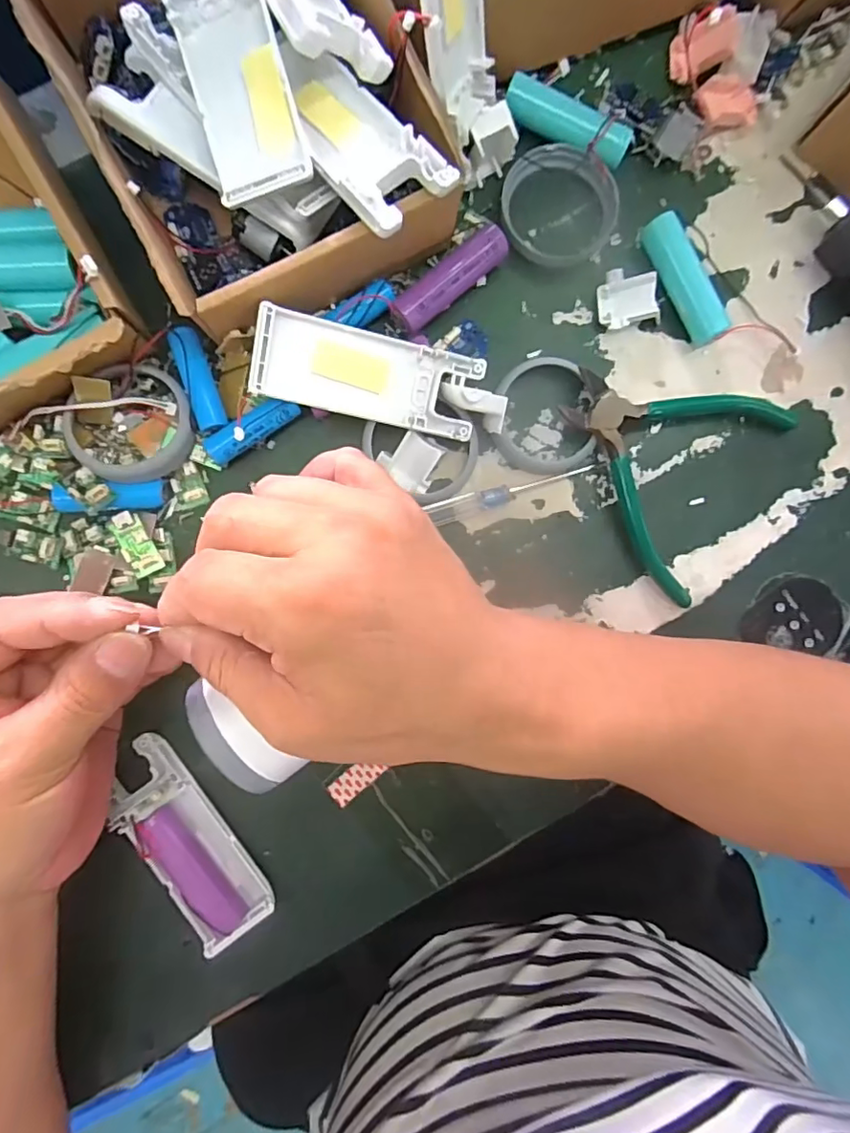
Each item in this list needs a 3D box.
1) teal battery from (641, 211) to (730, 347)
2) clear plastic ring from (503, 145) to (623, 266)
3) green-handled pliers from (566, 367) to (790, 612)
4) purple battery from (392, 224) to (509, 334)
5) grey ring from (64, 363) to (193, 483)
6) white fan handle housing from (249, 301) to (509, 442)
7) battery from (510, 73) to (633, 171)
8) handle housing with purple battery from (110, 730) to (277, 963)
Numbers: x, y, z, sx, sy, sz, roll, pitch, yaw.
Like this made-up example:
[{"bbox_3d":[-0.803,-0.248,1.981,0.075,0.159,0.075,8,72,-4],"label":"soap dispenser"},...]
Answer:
[{"bbox_3d":[0.132,-0.146,0.283,0.018,0.017,0.066,-25,92,-3],"label":"teal battery"},{"bbox_3d":[0.069,-0.184,0.281,0.061,0.014,0.054,28,89,-3],"label":"clear plastic ring"},{"bbox_3d":[0.121,-0.059,0.280,0.108,0.019,0.114,35,88,-3],"label":"green-handled pliers"},{"bbox_3d":[0.012,-0.141,0.275,0.066,0.020,0.019,-42,92,-2],"label":"purple battery"},{"bbox_3d":[-0.139,-0.068,0.261,0.054,0.018,0.056,0,90,-3],"label":"grey ring"},{"bbox_3d":[-0.019,-0.089,0.263,0.114,0.037,0.038,9,90,-3],"label":"white fan handle housing"},{"bbox_3d":[0.071,-0.221,0.279,0.065,0.018,0.019,22,89,-3],"label":"battery"},{"bbox_3d":[-0.116,0.132,0.263,0.037,0.024,0.100,-34,92,-3],"label":"handle housing with purple battery"}]

